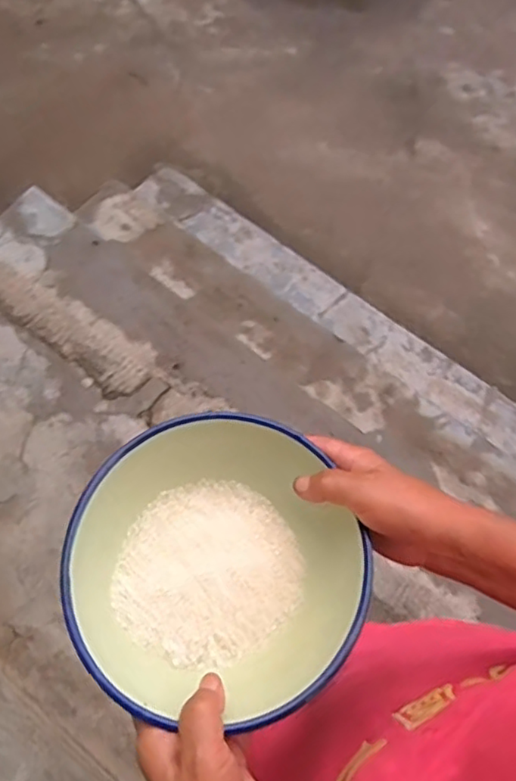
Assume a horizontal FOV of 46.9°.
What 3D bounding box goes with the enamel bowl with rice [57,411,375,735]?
[{"bbox_3d":[-0.025,0.111,0.411,0.193,0.080,0.202,1,72,-2],"label":"enamel bowl with rice"}]

